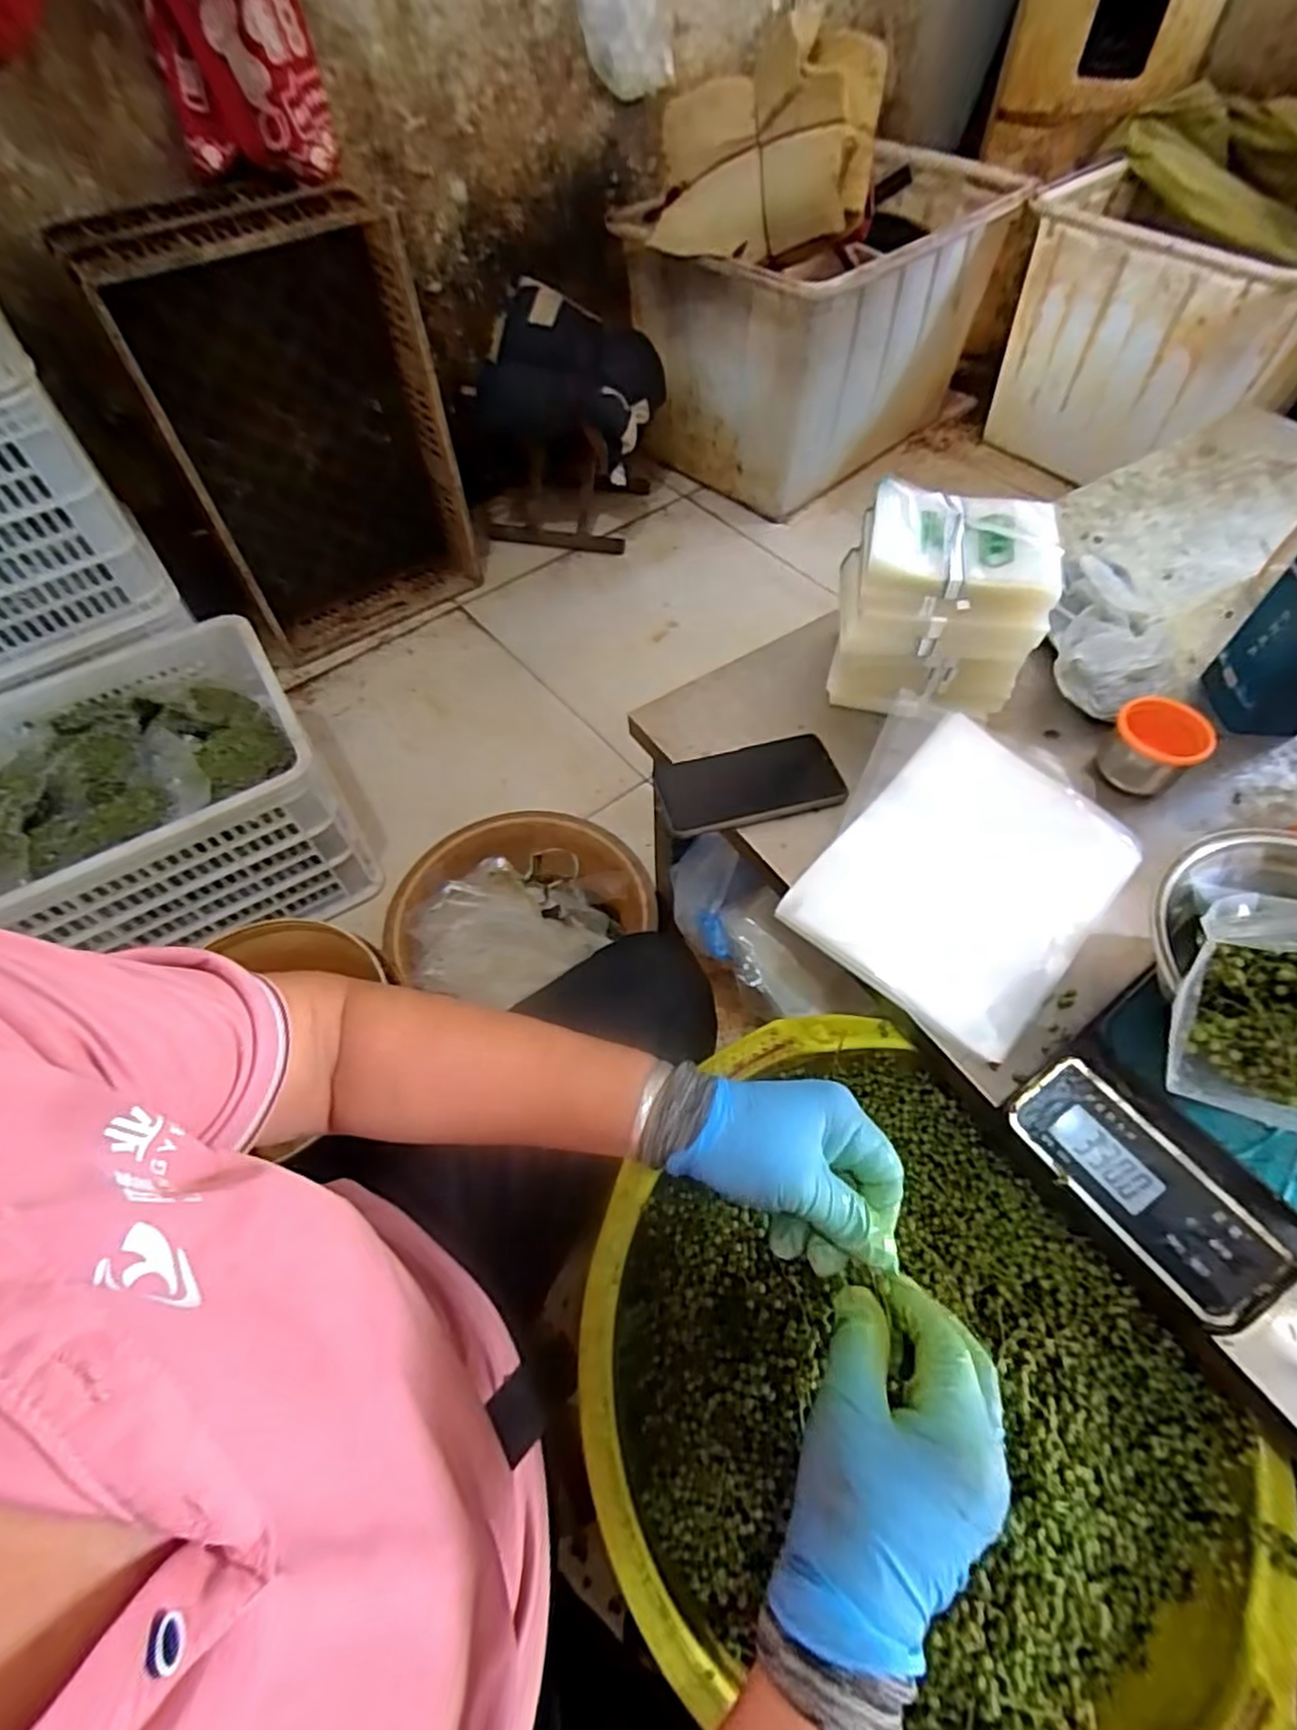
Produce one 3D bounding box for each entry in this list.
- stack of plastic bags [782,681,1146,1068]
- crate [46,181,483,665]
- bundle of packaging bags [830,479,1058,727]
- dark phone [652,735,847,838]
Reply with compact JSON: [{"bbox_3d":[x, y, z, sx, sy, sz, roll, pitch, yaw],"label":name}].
[{"bbox_3d":[0.236,-0.006,0.564,0.216,0.021,0.248,37,65,24],"label":"stack of plastic bags"},{"bbox_3d":[-0.538,-0.684,1.188,0.415,0.612,0.153,-30,60,-16],"label":"crate"},{"bbox_3d":[0.248,-0.219,0.617,0.158,0.141,0.126,12,58,11],"label":"bundle of packaging bags"},{"bbox_3d":[0.085,-0.069,0.613,0.153,0.005,0.080,-11,56,-4],"label":"dark phone"}]

